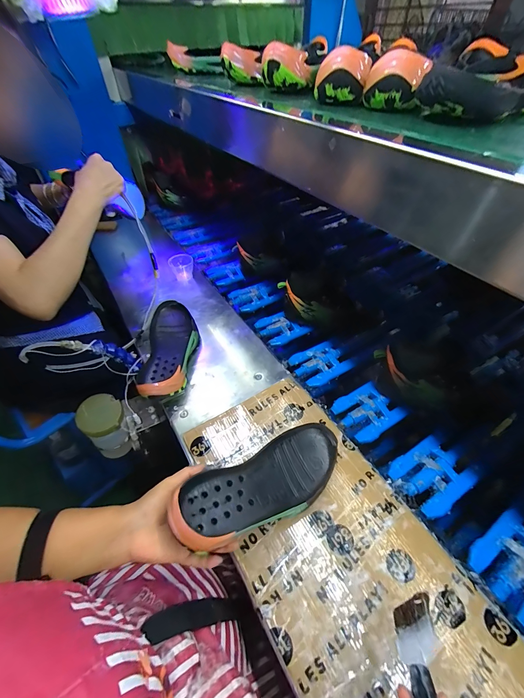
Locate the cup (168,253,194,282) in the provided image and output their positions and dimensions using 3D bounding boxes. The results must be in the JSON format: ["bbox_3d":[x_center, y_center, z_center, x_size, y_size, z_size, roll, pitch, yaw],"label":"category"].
[{"bbox_3d":[-0.211,-0.214,0.786,0.059,0.060,0.054,-8,43,-10],"label":"cup"}]

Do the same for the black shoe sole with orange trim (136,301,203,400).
[{"bbox_3d":[-0.185,-0.004,0.592,0.108,0.061,0.258,-4,48,-2],"label":"black shoe sole with orange trim"}]

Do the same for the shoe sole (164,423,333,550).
[{"bbox_3d":[0.009,0.179,0.396,0.242,0.045,0.088,-13,46,-35],"label":"shoe sole"}]

